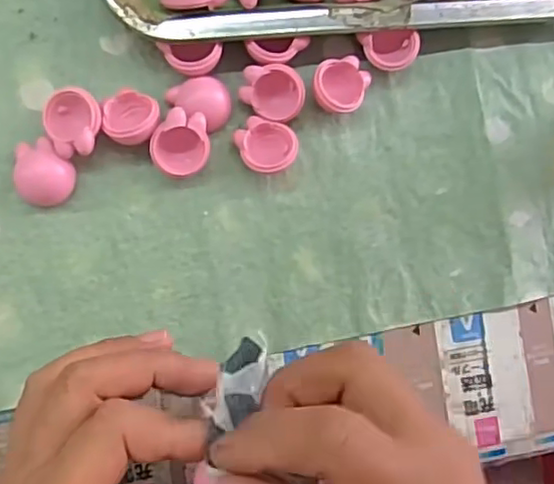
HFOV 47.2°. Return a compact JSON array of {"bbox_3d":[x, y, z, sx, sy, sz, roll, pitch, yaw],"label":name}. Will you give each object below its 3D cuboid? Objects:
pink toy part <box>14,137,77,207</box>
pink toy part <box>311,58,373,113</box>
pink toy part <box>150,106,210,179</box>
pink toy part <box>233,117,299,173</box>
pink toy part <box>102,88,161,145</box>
[{"bbox_3d":[-0.118,-0.035,0.320,0.027,0.012,0.033,-14,91,-8],"label":"pink toy part"},{"bbox_3d":[0.033,-0.084,0.340,0.029,0.019,0.030,0,89,-8],"label":"pink toy part"},{"bbox_3d":[-0.050,-0.051,0.326,0.029,0.014,0.034,2,113,-11],"label":"pink toy part"},{"bbox_3d":[-0.006,-0.049,0.334,0.032,0.018,0.027,17,87,-8],"label":"pink toy part"},{"bbox_3d":[-0.074,-0.063,0.324,0.028,0.020,0.028,0,89,-8],"label":"pink toy part"}]

